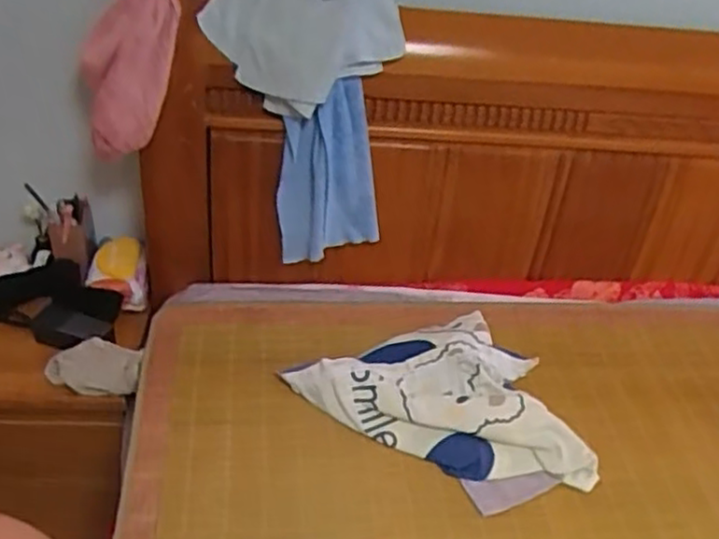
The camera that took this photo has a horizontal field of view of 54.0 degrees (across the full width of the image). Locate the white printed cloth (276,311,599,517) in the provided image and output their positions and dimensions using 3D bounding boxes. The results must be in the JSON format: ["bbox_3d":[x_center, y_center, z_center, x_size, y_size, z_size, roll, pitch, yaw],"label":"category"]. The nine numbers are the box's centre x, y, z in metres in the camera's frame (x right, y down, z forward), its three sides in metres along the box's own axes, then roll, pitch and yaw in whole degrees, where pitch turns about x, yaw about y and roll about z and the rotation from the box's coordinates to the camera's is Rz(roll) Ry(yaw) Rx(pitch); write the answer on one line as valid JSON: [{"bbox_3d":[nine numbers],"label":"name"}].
[{"bbox_3d":[0.149,0.189,1.080,0.447,0.079,0.262,27,43,23],"label":"white printed cloth"}]

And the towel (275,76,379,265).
[{"bbox_3d":[-0.049,-0.144,1.187,0.172,0.320,0.048,2,39,-6],"label":"towel"}]

